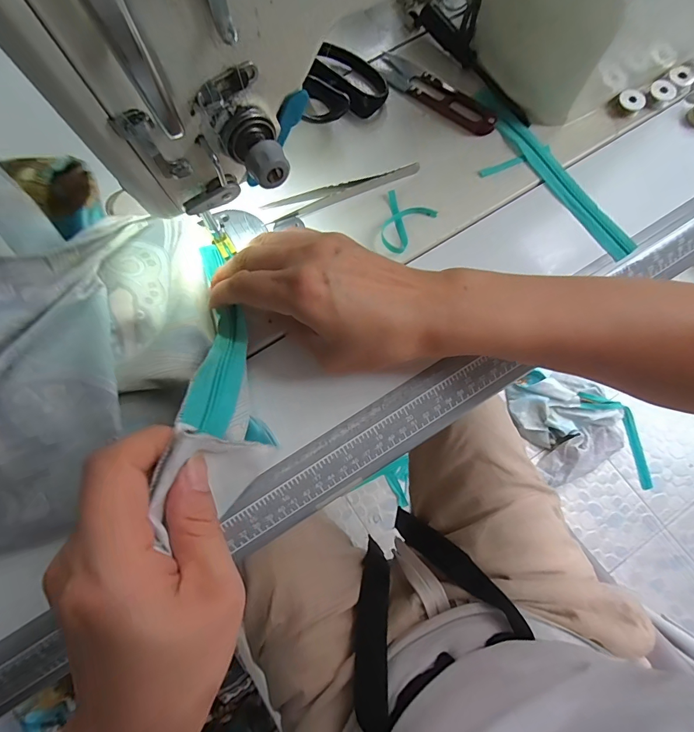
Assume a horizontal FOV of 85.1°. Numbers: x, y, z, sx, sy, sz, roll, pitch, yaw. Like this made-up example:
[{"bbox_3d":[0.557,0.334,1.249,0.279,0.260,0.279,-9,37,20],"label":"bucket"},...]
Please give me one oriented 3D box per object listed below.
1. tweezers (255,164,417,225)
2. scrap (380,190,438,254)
[{"bbox_3d":[-0.003,-0.136,0.298,0.124,0.006,0.018,-14,79,-2],"label":"tweezers"},{"bbox_3d":[0.040,-0.110,0.290,0.040,0.007,0.047,31,81,6],"label":"scrap"}]

